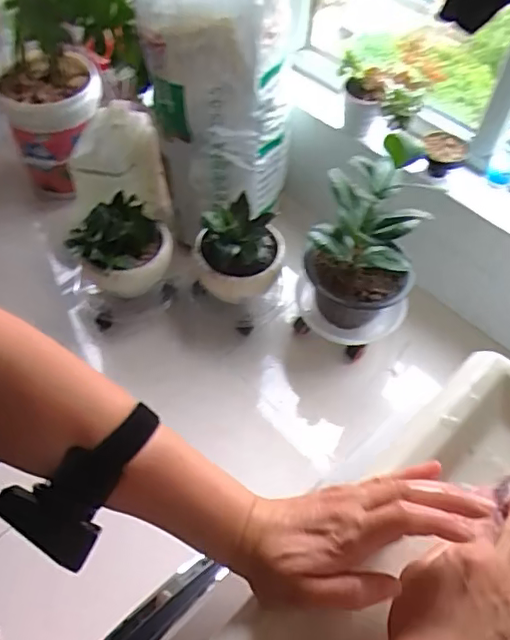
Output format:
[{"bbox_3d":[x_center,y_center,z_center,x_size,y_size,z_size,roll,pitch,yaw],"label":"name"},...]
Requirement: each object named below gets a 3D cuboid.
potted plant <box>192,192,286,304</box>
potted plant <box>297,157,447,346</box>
[{"bbox_3d":[-0.042,-0.172,1.482,0.225,0.208,0.186,0,54,-3],"label":"potted plant"},{"bbox_3d":[0.268,-0.166,1.423,0.269,0.427,0.237,13,55,7],"label":"potted plant"}]

